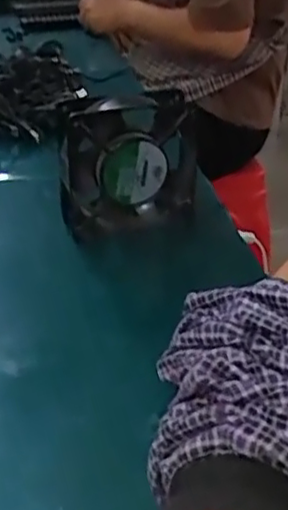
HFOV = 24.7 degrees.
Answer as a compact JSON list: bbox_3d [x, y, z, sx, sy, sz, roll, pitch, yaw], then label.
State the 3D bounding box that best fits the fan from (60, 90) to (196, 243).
[{"bbox_3d":[-0.013,-0.080,0.584,0.120,0.122,0.033,-9,33,-18],"label":"fan"}]

